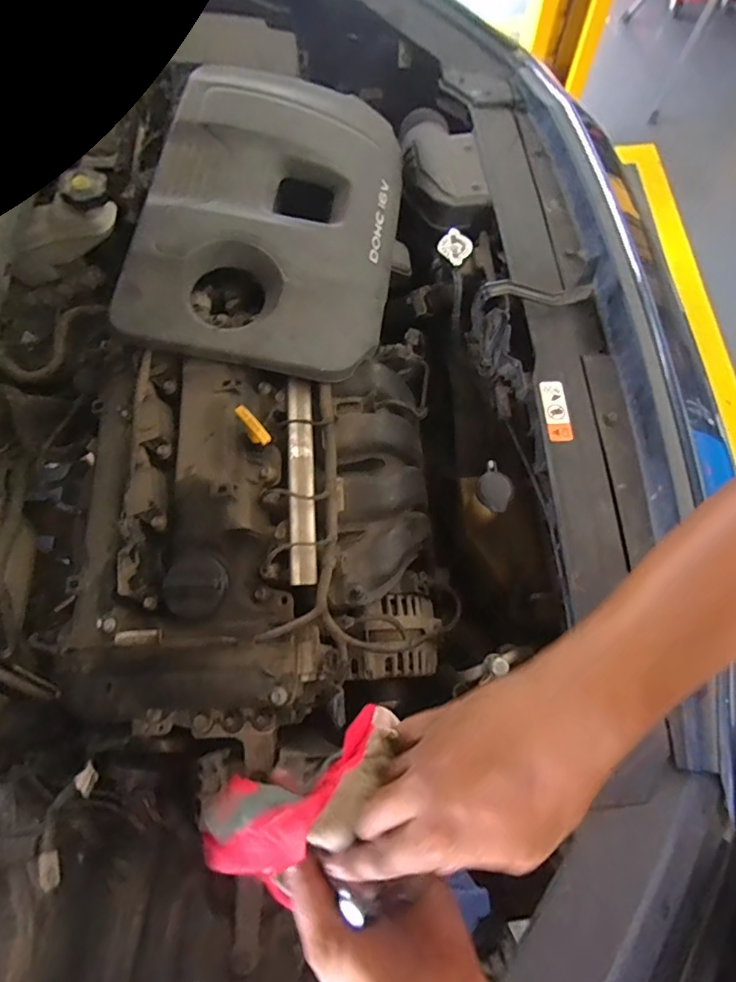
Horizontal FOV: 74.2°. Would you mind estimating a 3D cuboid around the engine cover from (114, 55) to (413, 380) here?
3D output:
[{"bbox_3d":[-0.118,-0.367,0.643,0.307,0.091,0.459,7,71,5],"label":"engine cover"}]

